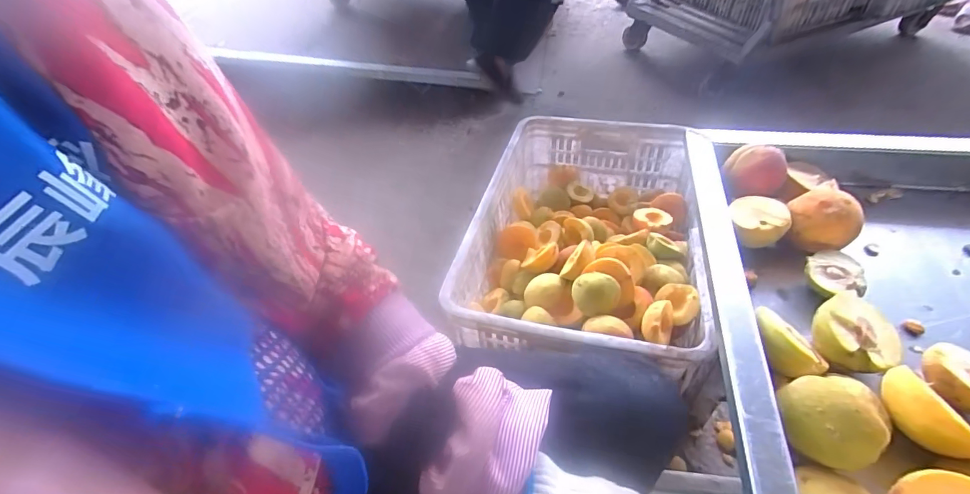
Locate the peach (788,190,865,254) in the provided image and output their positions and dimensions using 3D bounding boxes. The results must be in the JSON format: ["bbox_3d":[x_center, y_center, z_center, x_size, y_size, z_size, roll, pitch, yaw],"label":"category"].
[{"bbox_3d":[0.337,-0.026,0.443,0.060,0.050,0.060,-37,54,-27],"label":"peach"}]

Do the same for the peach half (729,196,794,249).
[{"bbox_3d":[0.279,-0.024,0.451,0.051,0.032,0.051,-11,46,21],"label":"peach half"}]

